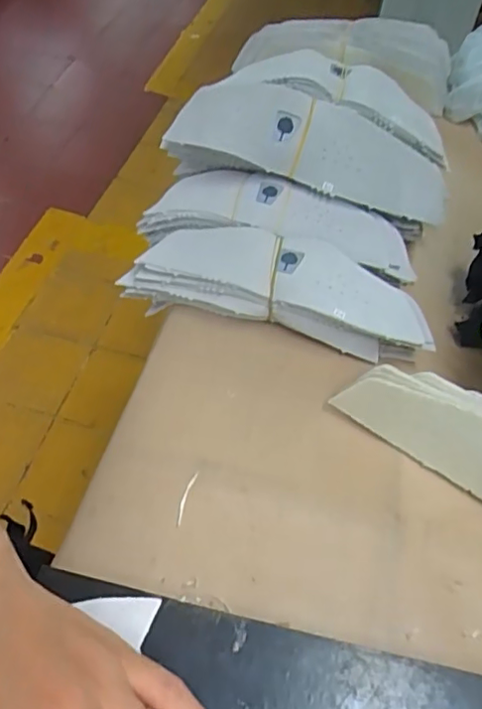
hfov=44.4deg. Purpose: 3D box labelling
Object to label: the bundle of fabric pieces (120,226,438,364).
[{"bbox_3d":[0.023,-0.049,0.421,0.216,0.047,0.068,12,52,6],"label":"bundle of fabric pieces"}]

